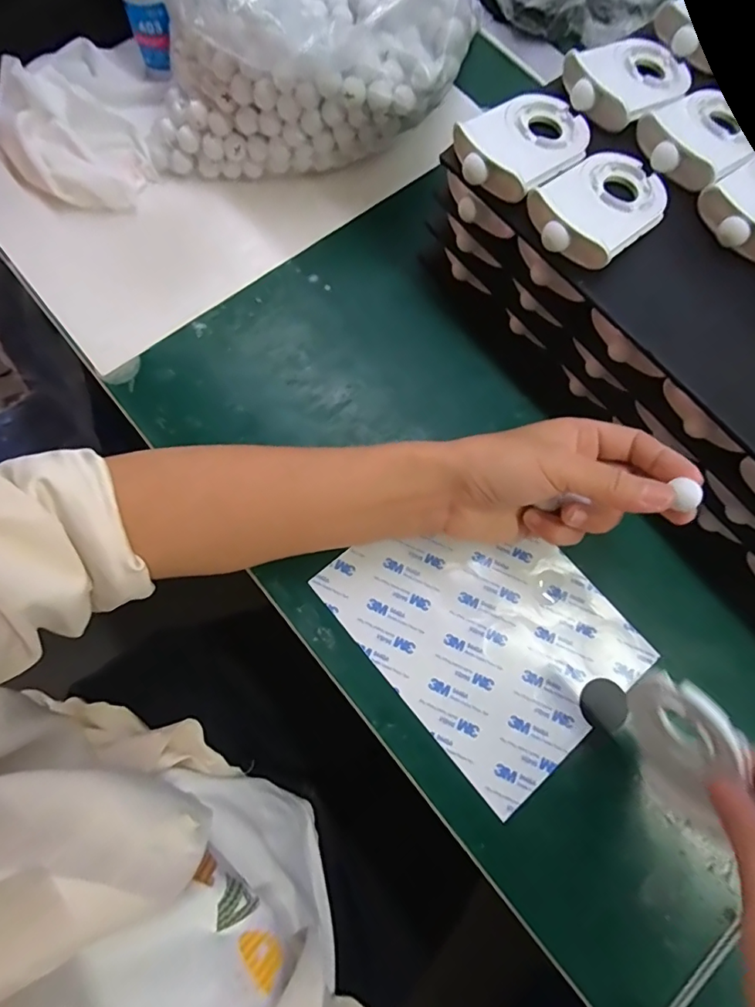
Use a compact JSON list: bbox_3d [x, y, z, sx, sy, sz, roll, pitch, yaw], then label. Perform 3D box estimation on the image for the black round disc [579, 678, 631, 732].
[{"bbox_3d":[0.134,0.119,0.302,0.028,0.005,0.026,1,74,-3],"label":"black round disc"}]

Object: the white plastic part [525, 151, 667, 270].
[{"bbox_3d":[0.130,-0.174,0.293,0.089,0.018,0.058,-40,80,-13],"label":"white plastic part"}]

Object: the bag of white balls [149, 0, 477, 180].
[{"bbox_3d":[-0.042,-0.377,0.364,0.214,0.135,0.248,10,72,-1],"label":"bag of white balls"}]

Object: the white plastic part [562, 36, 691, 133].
[{"bbox_3d":[0.161,-0.270,0.322,0.090,0.019,0.057,-33,79,-11],"label":"white plastic part"}]

